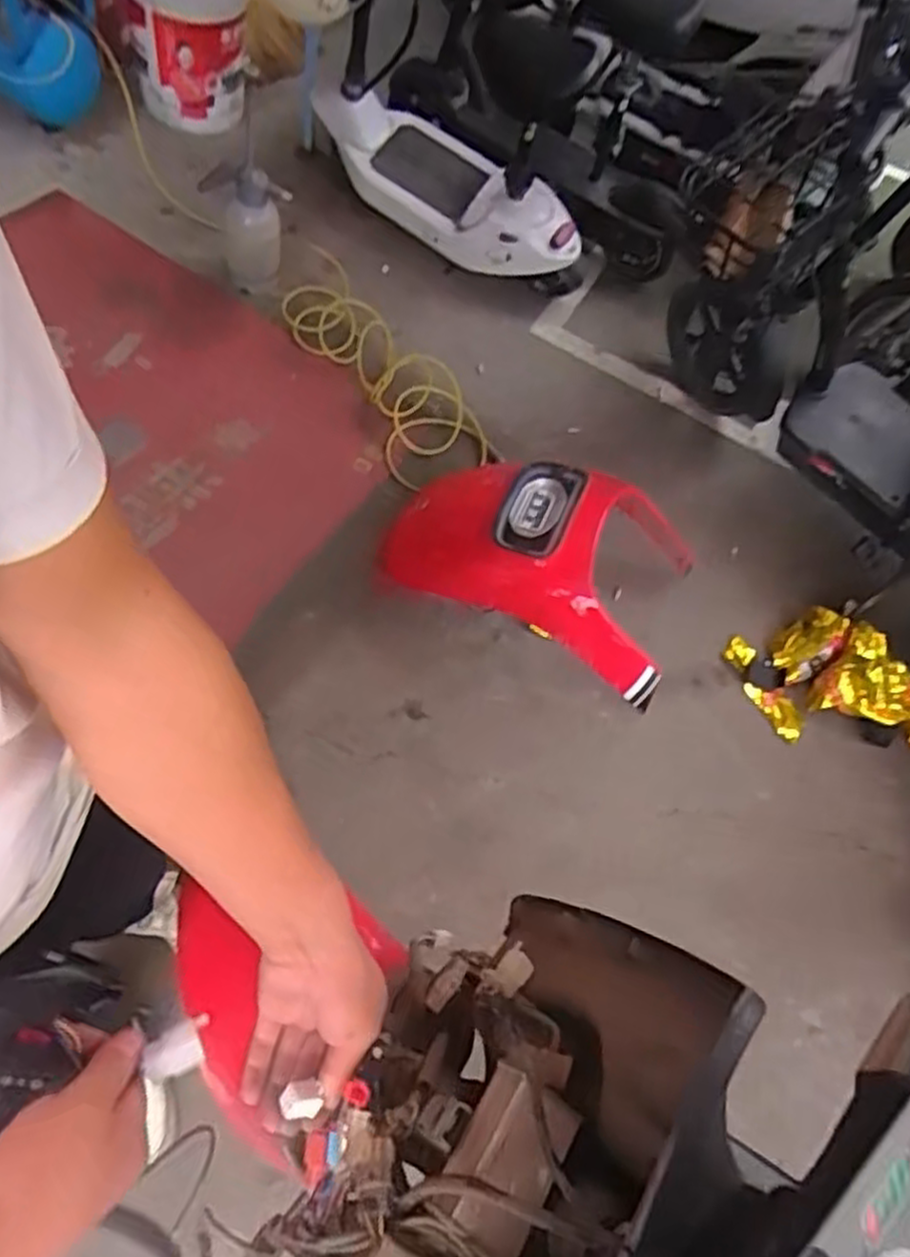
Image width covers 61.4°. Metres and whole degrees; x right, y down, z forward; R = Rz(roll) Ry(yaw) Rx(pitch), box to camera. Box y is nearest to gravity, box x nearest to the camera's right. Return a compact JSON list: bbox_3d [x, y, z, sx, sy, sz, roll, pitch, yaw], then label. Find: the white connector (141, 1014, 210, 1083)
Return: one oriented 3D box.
[{"bbox_3d":[-0.152,0.233,0.426,0.034,0.013,0.022,-24,63,-17],"label":"white connector"}]

